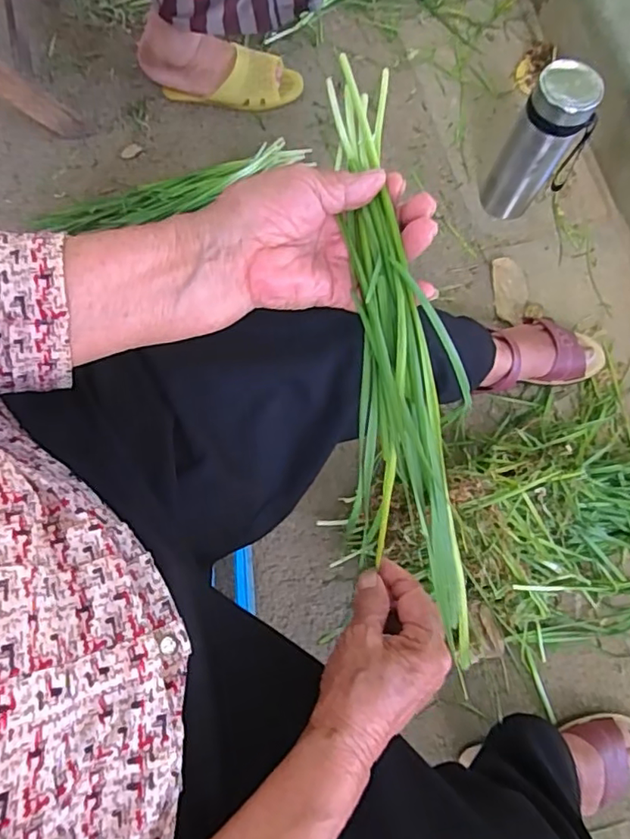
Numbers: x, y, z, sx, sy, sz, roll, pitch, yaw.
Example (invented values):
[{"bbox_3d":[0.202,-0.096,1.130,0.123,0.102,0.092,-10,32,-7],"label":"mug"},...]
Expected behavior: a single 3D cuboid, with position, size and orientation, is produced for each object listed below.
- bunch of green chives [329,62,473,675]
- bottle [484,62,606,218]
[{"bbox_3d":[0.045,-0.036,0.351,0.061,0.069,0.340,-8,92,-2],"label":"bunch of green chives"},{"bbox_3d":[0.340,-0.406,0.838,0.103,0.220,0.108,35,77,7],"label":"bottle"}]

